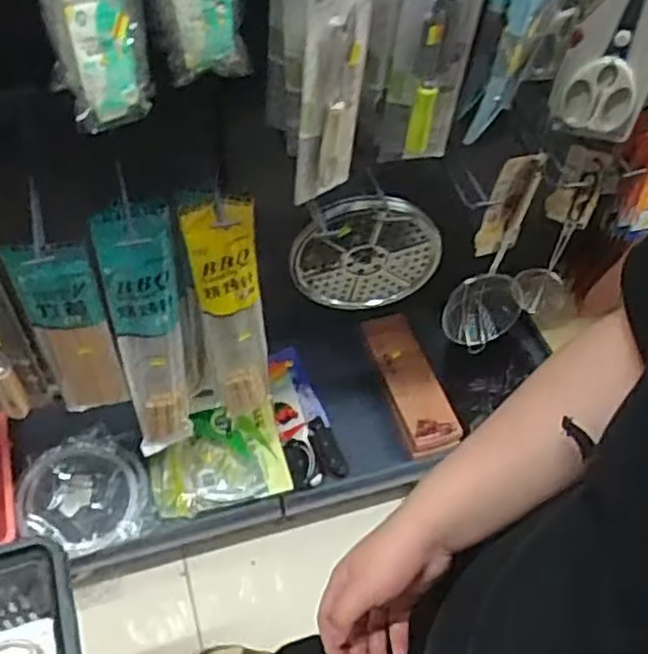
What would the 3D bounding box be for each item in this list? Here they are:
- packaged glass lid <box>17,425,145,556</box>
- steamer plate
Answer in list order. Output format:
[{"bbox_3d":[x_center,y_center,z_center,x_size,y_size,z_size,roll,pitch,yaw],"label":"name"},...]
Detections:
[{"bbox_3d":[-0.451,0.313,1.343,0.216,0.034,0.218,2,54,-3],"label":"packaged glass lid"},{"bbox_3d":[0.059,-0.099,1.015,0.203,0.200,0.034,-8,55,-10],"label":"steamer plate"}]

